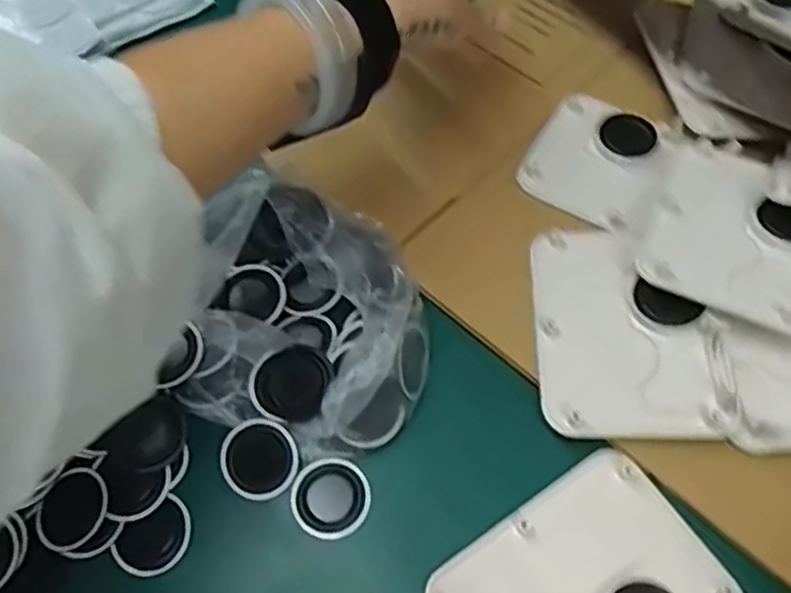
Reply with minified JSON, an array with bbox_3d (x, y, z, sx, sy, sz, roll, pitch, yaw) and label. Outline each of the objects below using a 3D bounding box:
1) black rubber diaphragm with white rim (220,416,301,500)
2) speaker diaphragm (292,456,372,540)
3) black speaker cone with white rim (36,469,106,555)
[{"bbox_3d":[-0.069,0.083,0.350,0.038,0.004,0.039,-38,82,-8],"label":"black rubber diaphragm with white rim"},{"bbox_3d":[-0.032,0.100,0.343,0.037,0.004,0.038,-35,66,-16],"label":"speaker diaphragm"},{"bbox_3d":[-0.157,0.104,0.334,0.033,0.007,0.036,-4,51,5],"label":"black speaker cone with white rim"}]

